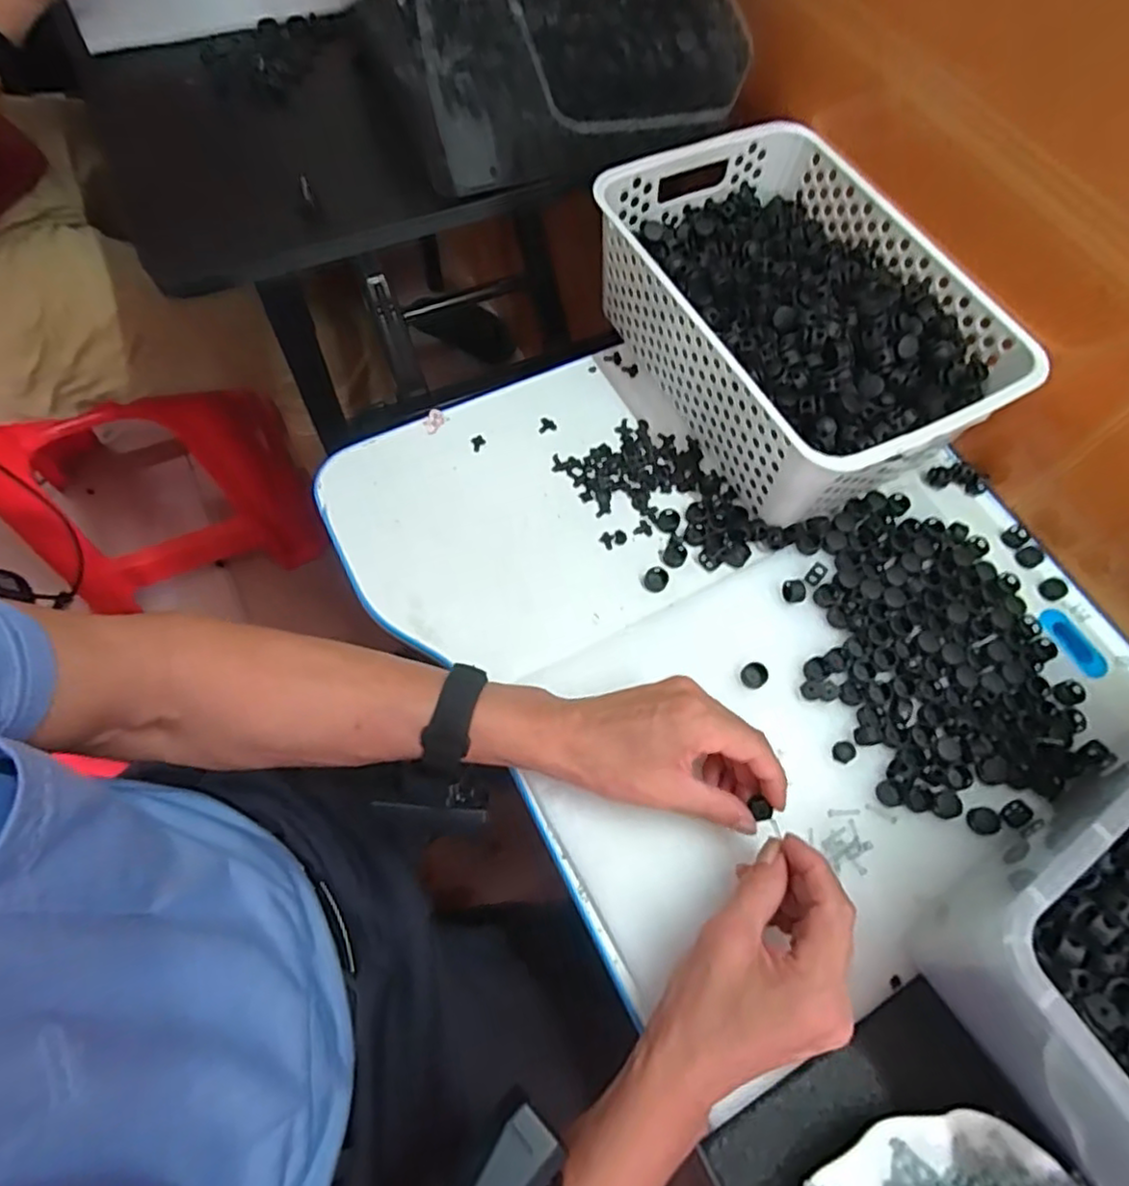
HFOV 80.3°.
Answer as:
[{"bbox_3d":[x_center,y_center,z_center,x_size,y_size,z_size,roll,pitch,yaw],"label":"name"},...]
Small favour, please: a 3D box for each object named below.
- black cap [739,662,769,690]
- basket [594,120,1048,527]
[{"bbox_3d":[0.127,0.054,0.443,0.018,0.007,0.016,-41,74,-19],"label":"black cap"},{"bbox_3d":[0.177,-0.210,0.528,0.203,0.111,0.303,-26,69,-14],"label":"basket"}]

